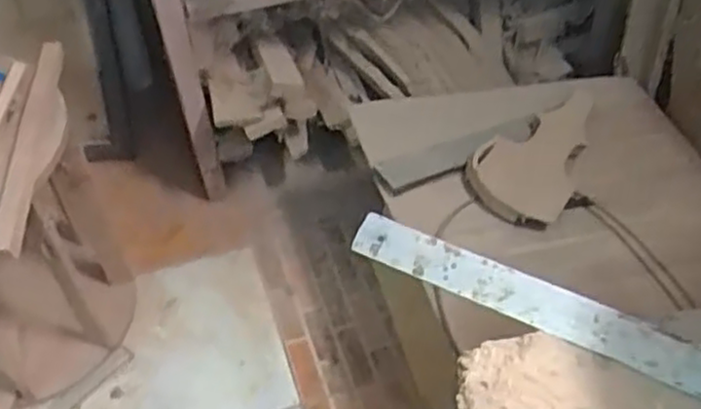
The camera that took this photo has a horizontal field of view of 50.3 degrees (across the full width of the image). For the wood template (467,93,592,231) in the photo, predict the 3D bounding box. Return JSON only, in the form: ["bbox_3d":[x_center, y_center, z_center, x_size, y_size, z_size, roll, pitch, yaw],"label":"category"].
[{"bbox_3d":[0.348,-0.100,1.330,0.169,0.026,0.345,39,59,10],"label":"wood template"}]

